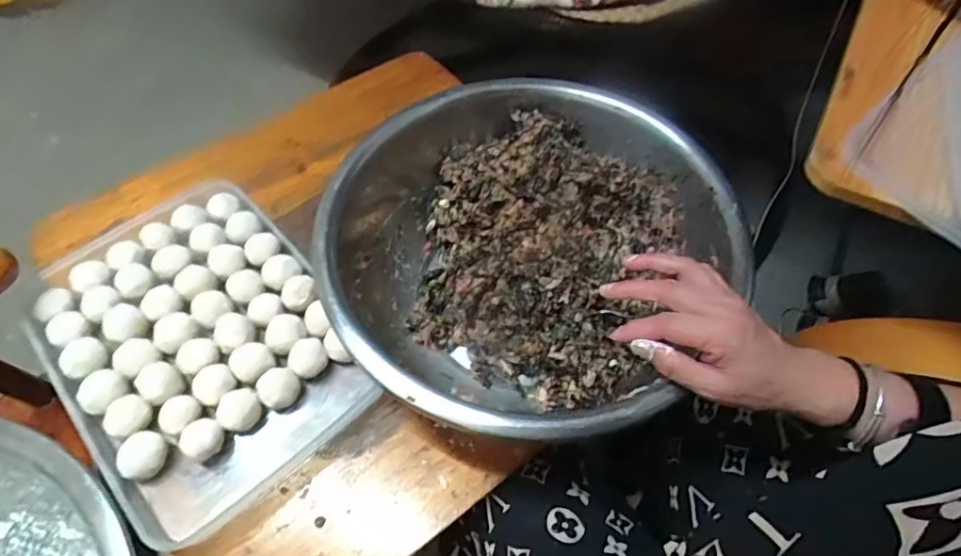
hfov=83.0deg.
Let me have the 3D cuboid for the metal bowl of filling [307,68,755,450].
[{"bbox_3d":[0.039,-0.021,0.551,0.385,0.131,0.376,-1,59,1],"label":"metal bowl of filling"}]

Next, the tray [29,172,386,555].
[{"bbox_3d":[-0.289,0.058,0.563,0.246,0.036,0.342,-38,65,-19],"label":"tray"}]

